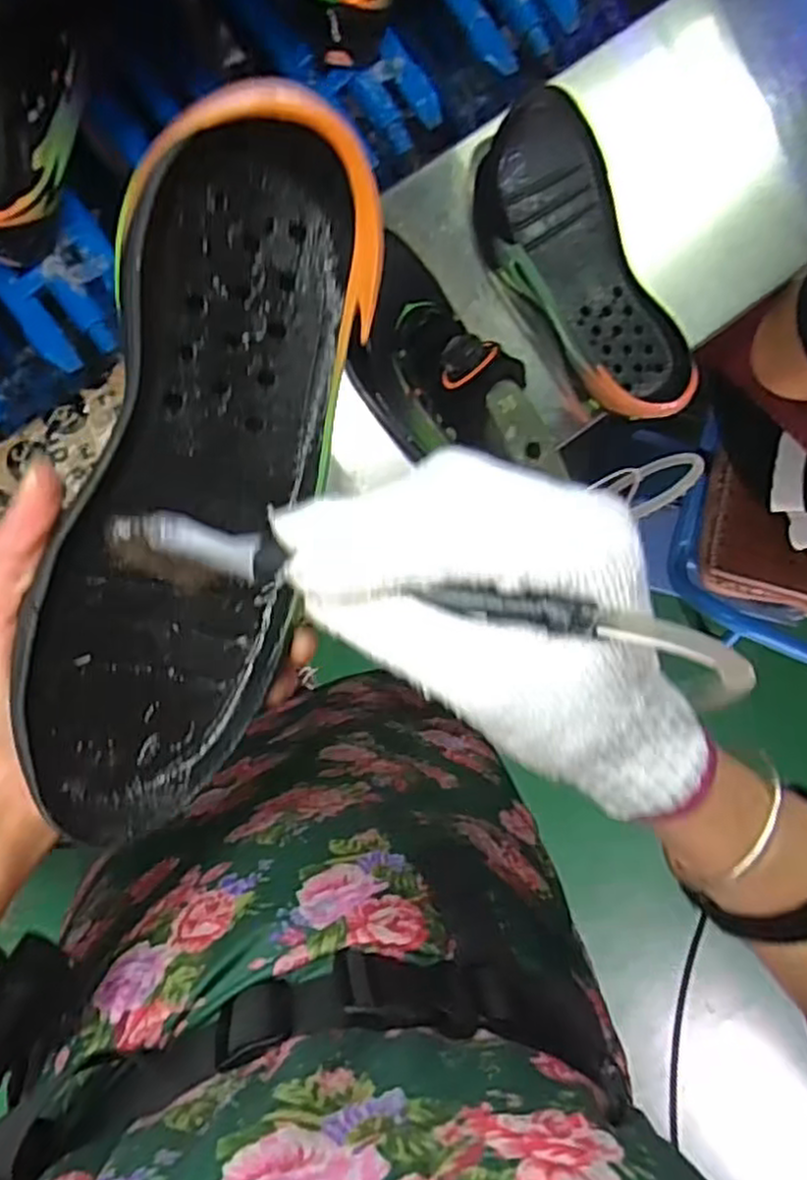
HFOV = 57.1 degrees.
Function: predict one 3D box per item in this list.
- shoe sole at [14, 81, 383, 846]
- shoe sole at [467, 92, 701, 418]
[{"bbox_3d":[-0.072,-0.030,0.260,0.090,0.045,0.249,12,101,-31],"label":"shoe sole"},{"bbox_3d":[0.135,-0.244,0.566,0.102,0.033,0.244,-26,96,0],"label":"shoe sole"}]

